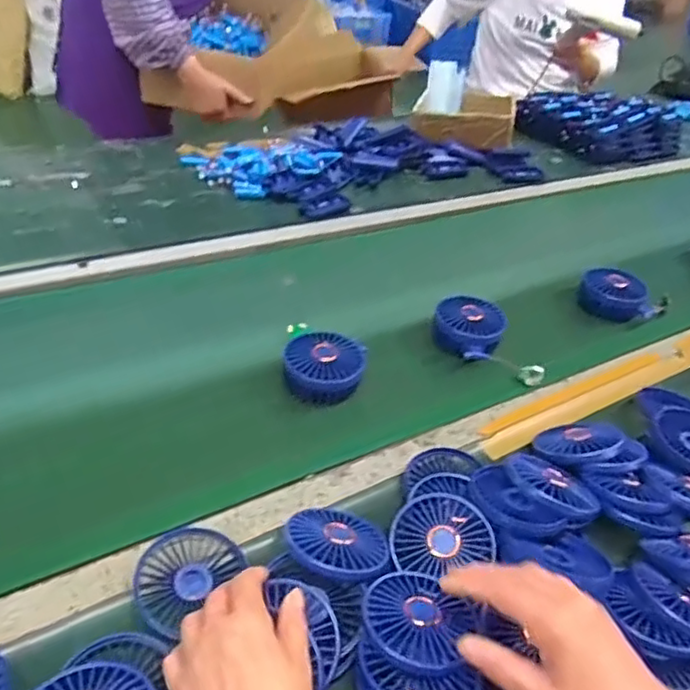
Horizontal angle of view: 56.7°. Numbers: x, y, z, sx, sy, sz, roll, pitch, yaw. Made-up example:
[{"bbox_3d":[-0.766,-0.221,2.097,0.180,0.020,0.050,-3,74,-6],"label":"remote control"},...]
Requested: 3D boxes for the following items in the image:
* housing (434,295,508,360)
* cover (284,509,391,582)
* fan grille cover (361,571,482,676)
[{"bbox_3d":[0.153,-0.018,0.806,0.084,0.055,0.081,21,40,17],"label":"housing"},{"bbox_3d":[-0.005,0.162,0.532,0.087,0.013,0.080,8,21,-26],"label":"cover"},{"bbox_3d":[0.053,0.201,0.468,0.077,0.015,0.082,-24,48,-34],"label":"fan grille cover"}]

